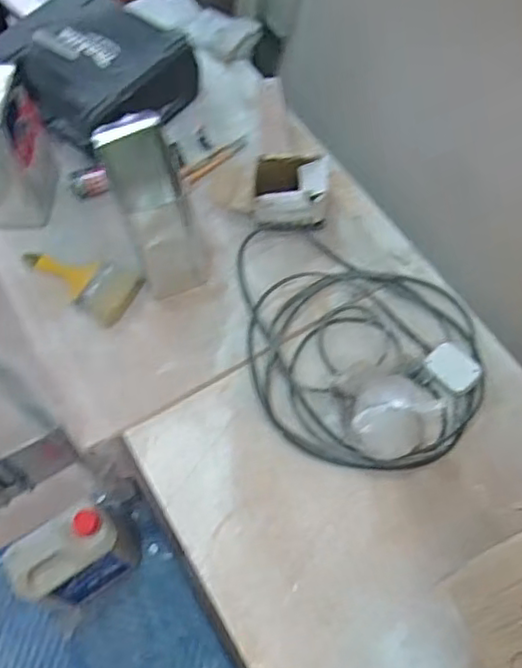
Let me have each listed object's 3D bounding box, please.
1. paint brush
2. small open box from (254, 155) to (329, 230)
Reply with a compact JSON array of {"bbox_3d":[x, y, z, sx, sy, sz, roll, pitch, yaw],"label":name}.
[{"bbox_3d":[-0.312,-0.106,1.151,0.198,0.020,0.104,37,81,3],"label":"paint brush"},{"bbox_3d":[0.055,-0.254,1.164,0.137,0.090,0.112,-1,62,3],"label":"small open box"}]

